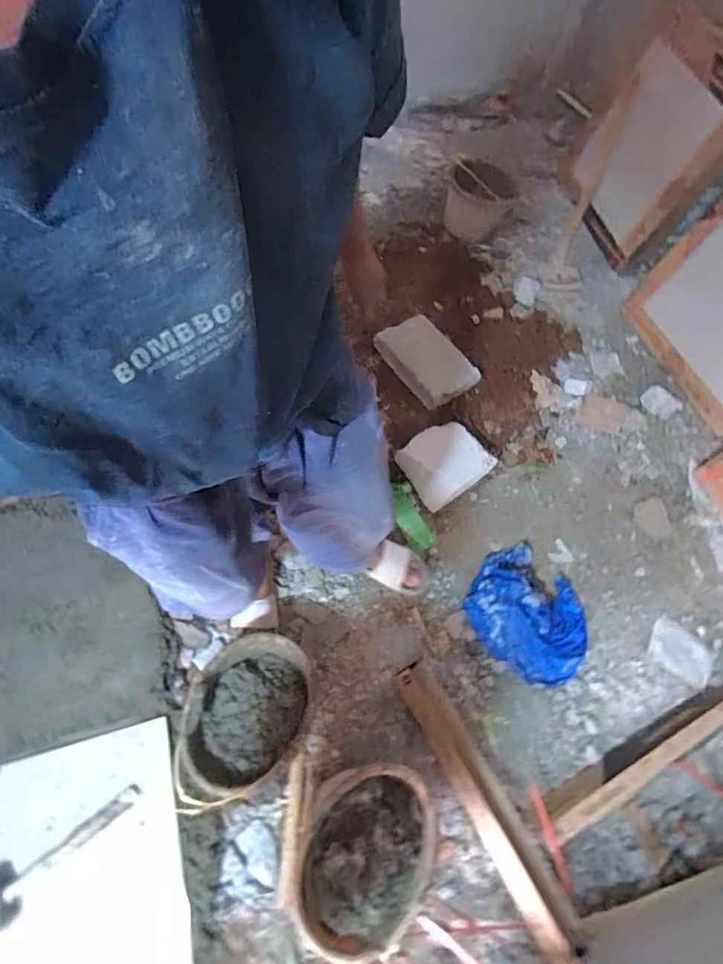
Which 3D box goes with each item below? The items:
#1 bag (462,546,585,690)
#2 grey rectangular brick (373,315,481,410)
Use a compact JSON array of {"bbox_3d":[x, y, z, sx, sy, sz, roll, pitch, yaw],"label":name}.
[{"bbox_3d":[0.451,0.338,1.231,0.334,0.085,0.316,35,66,14],"label":"bag"},{"bbox_3d":[0.211,-0.402,1.536,0.219,0.052,0.316,-33,72,-18],"label":"grey rectangular brick"}]

